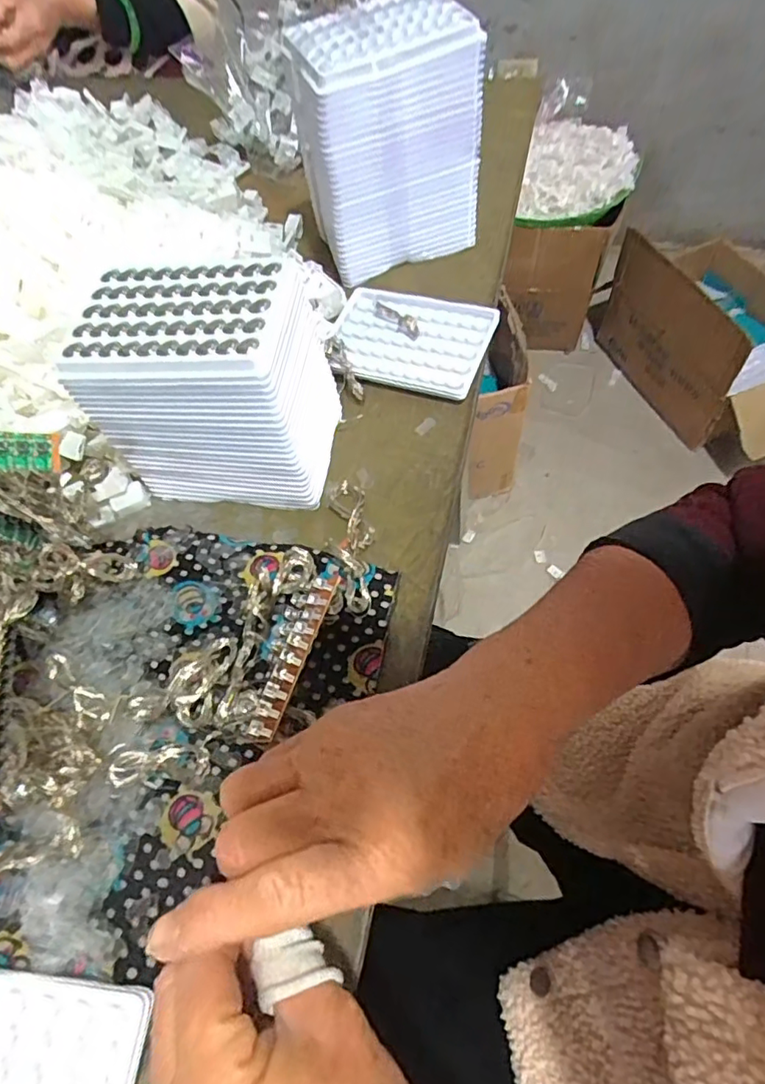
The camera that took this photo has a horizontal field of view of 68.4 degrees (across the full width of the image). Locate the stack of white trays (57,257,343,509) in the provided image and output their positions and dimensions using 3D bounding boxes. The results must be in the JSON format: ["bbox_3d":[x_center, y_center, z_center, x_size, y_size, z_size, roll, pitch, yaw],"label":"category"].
[{"bbox_3d":[-0.103,-0.102,0.373,0.147,0.121,0.104,7,62,7],"label":"stack of white trays"}]

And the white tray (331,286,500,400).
[{"bbox_3d":[0.020,-0.169,0.463,0.130,0.014,0.092,18,64,13],"label":"white tray"}]

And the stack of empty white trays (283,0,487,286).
[{"bbox_3d":[-0.001,-0.331,0.470,0.145,0.152,0.093,-21,62,-8],"label":"stack of empty white trays"}]

